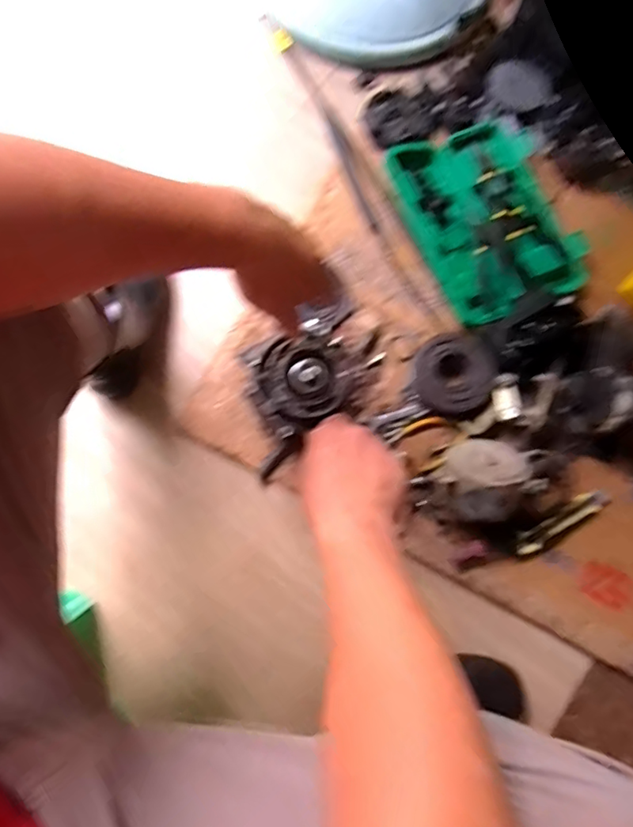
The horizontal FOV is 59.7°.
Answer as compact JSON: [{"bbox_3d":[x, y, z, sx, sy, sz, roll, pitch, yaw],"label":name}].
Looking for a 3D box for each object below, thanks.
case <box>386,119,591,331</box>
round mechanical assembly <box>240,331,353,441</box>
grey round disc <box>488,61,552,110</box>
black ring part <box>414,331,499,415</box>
[{"bbox_3d":[0.255,-0.290,0.824,0.230,0.033,0.303,-19,80,-5],"label":"case"},{"bbox_3d":[-0.020,-0.036,0.610,0.104,0.058,0.110,0,79,-1],"label":"round mechanical assembly"},{"bbox_3d":[0.326,-0.526,0.885,0.097,0.009,0.087,24,79,2],"label":"grey round disc"},{"bbox_3d":[0.190,-0.056,0.760,0.110,0.016,0.104,0,92,10],"label":"black ring part"}]

